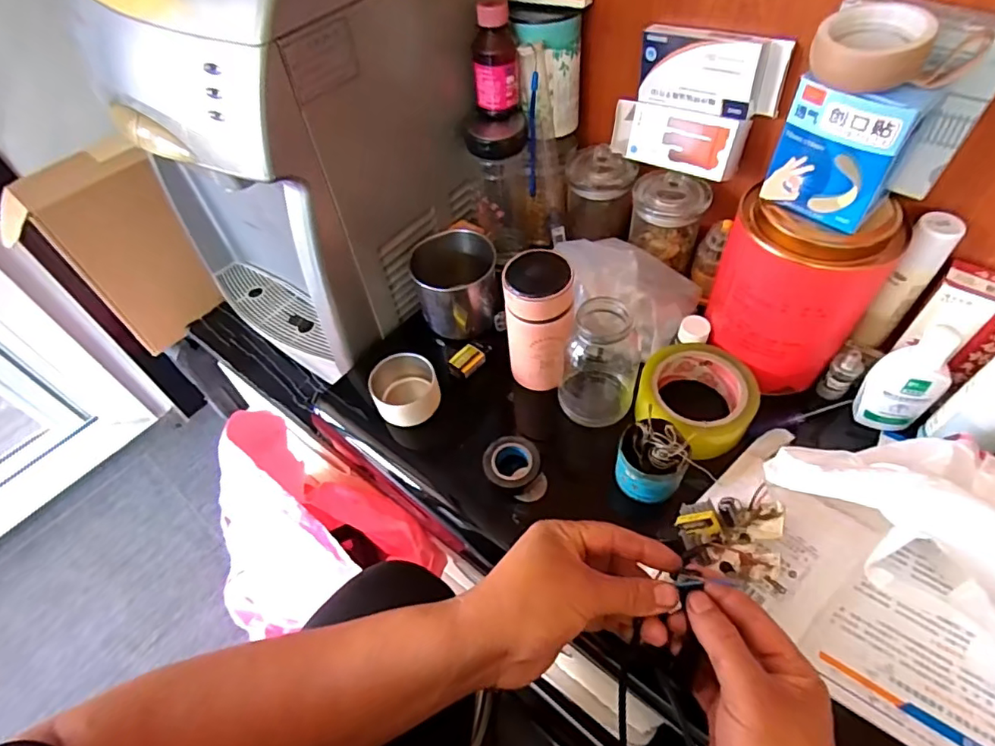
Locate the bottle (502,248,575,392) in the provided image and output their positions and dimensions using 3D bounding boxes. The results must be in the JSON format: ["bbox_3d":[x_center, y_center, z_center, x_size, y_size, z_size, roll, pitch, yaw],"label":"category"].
[{"bbox_3d":[0.041,-0.051,0.527,0.063,0.131,0.077,0,52,5],"label":"bottle"}]

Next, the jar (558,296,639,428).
[{"bbox_3d":[0.096,-0.005,0.504,0.061,0.120,0.056,30,60,25],"label":"jar"}]

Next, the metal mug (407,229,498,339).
[{"bbox_3d":[-0.046,-0.100,0.615,0.087,0.099,0.079,-8,52,-1],"label":"metal mug"}]

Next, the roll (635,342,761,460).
[{"bbox_3d":[0.186,0.027,0.513,0.103,0.046,0.102,-2,52,3],"label":"roll"}]

